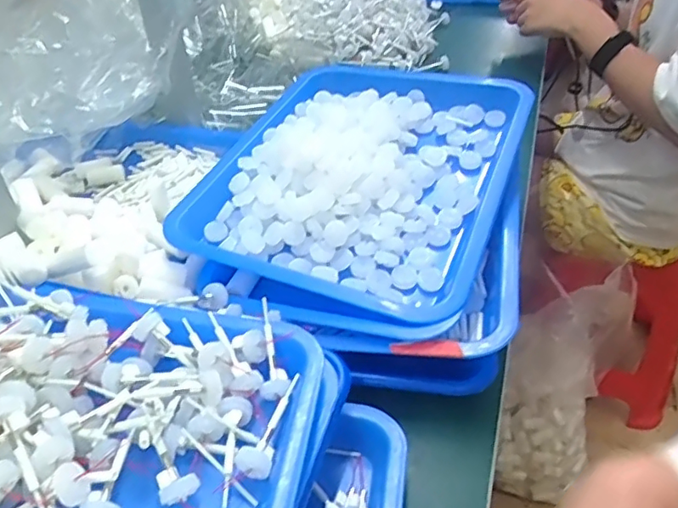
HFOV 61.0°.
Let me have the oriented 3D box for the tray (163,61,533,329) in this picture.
[{"bbox_3d":[0.024,-0.086,0.549,0.260,0.057,0.339,18,45,14],"label":"tray"}]

